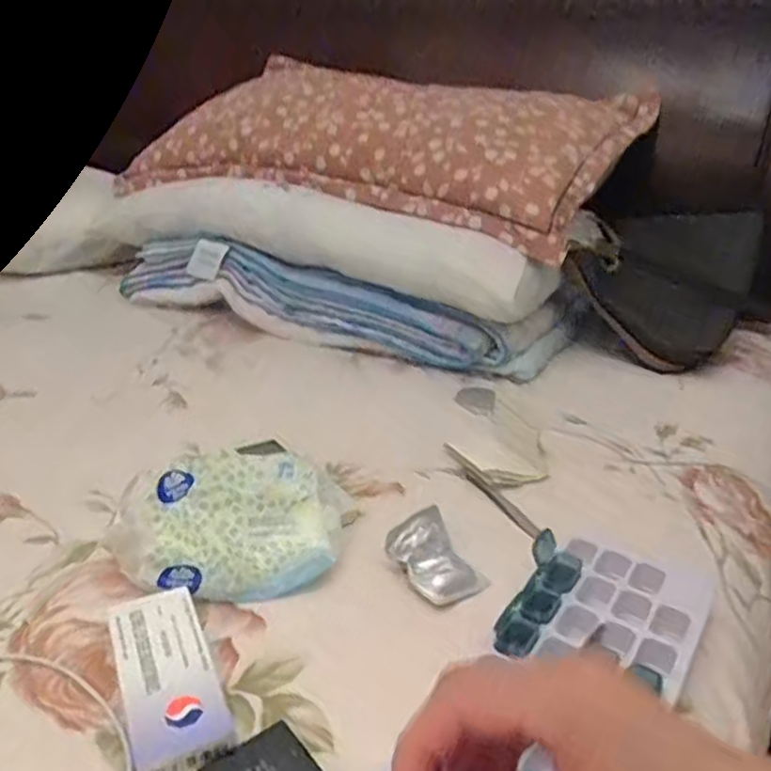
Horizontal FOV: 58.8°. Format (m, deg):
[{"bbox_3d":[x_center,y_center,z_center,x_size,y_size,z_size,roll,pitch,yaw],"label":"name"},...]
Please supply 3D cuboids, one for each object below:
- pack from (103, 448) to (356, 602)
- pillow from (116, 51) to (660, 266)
[{"bbox_3d":[-0.103,0.092,0.463,0.148,0.049,0.106,1,24,-6],"label":"pack"},{"bbox_3d":[-0.011,-0.369,1.030,0.689,0.154,0.368,17,27,27],"label":"pillow"}]

